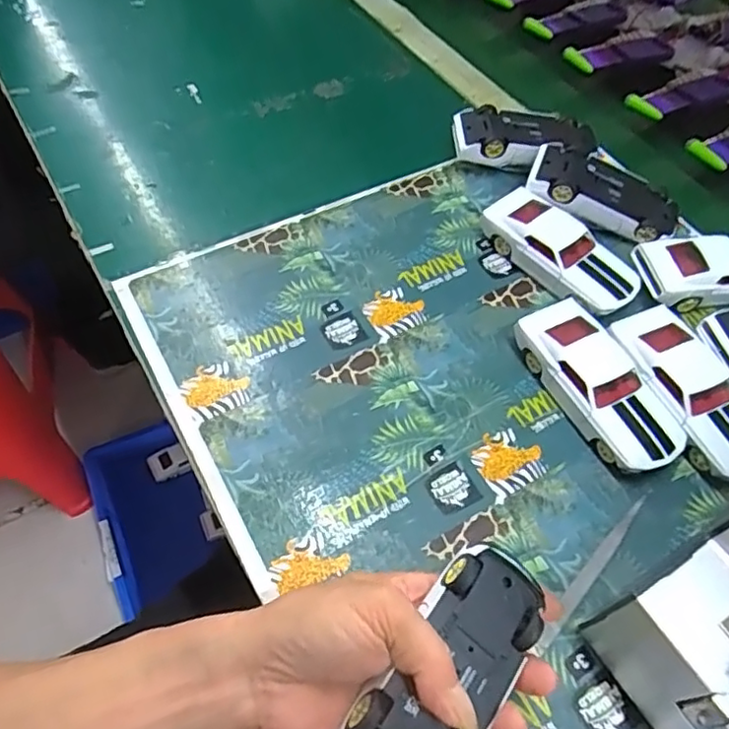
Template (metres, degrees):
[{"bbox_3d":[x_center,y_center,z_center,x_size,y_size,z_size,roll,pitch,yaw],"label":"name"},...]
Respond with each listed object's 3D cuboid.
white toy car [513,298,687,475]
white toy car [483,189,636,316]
[{"bbox_3d":[0.155,0.014,0.409,0.057,0.034,0.126,-24,61,-19],"label":"white toy car"},{"bbox_3d":[0.152,-0.088,0.473,0.053,0.033,0.125,-38,67,-26],"label":"white toy car"}]

